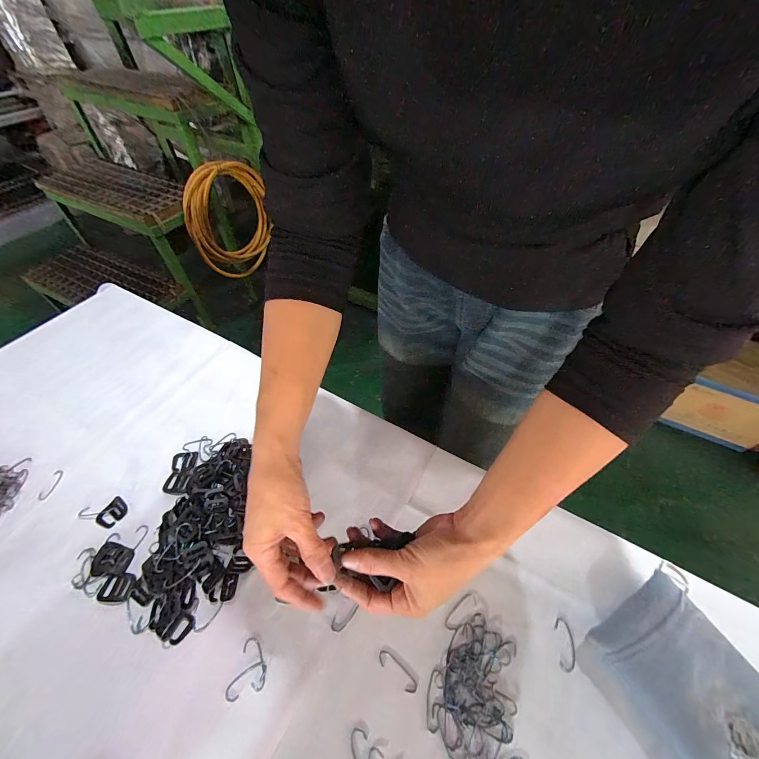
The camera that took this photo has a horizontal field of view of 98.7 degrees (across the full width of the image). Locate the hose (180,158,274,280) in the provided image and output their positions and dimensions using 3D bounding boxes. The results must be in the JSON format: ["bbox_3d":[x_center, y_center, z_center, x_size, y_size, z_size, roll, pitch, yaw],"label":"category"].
[{"bbox_3d":[-0.544,-0.575,1.218,0.109,0.391,0.296,20,55,15],"label":"hose"}]

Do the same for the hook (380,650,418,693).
[{"bbox_3d":[0.017,0.269,0.301,0.041,0.004,0.013,32,56,22],"label":"hook"}]

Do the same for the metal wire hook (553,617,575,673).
[{"bbox_3d":[0.178,0.253,0.312,0.015,0.004,0.041,8,50,5],"label":"metal wire hook"}]

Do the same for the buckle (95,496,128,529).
[{"bbox_3d":[-0.316,0.157,0.383,0.030,0.004,0.033,26,54,19],"label":"buckle"}]

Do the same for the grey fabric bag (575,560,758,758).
[{"bbox_3d":[0.282,0.274,0.276,0.141,0.038,0.161,-23,54,-19],"label":"grey fabric bag"}]

